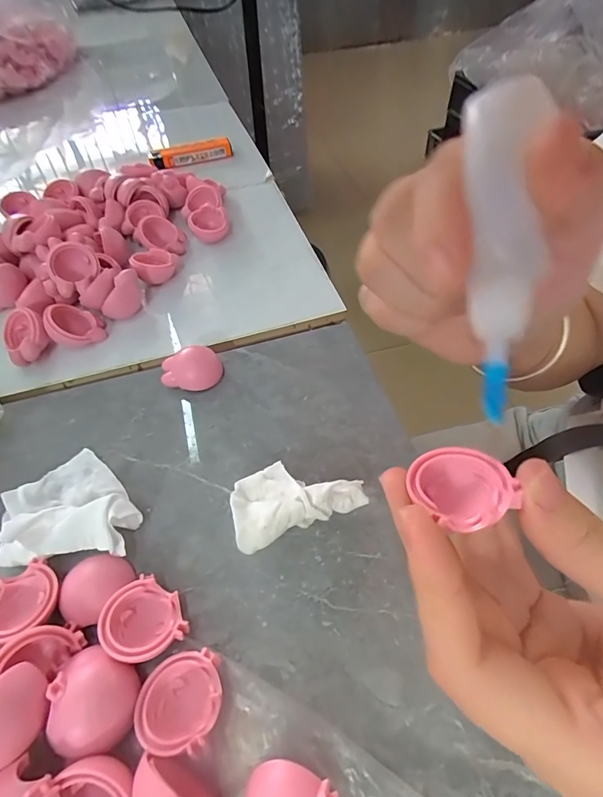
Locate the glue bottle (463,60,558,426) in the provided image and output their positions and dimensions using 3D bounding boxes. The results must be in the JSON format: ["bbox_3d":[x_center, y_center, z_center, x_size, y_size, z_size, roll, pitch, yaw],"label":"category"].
[{"bbox_3d":[0.055,-0.041,0.117,0.017,0.091,0.017,-3,7,-4],"label":"glue bottle"}]

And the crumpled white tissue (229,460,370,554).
[{"bbox_3d":[-0.004,0.044,0.193,0.058,0.019,0.034,-19,54,-11],"label":"crumpled white tissue"}]

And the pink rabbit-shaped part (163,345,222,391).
[{"bbox_3d":[-0.063,-0.016,0.241,0.033,0.016,0.023,-16,53,-9],"label":"pink rabbit-shaped part"}]

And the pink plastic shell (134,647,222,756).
[{"bbox_3d":[-0.043,0.105,0.145,0.028,0.013,0.028,-5,52,-1],"label":"pink plastic shell"}]

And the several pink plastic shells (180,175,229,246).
[{"bbox_3d":[-0.077,-0.151,0.332,0.033,0.019,0.073,-10,52,-5],"label":"several pink plastic shells"}]

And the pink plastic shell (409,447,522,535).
[{"bbox_3d":[0.049,0.027,0.129,0.028,0.013,0.028,2,51,0],"label":"pink plastic shell"}]

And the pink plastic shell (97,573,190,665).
[{"bbox_3d":[-0.061,0.085,0.161,0.028,0.012,0.030,-1,52,2],"label":"pink plastic shell"}]

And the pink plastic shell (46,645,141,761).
[{"bbox_3d":[-0.071,0.103,0.143,0.027,0.011,0.030,-9,52,-4],"label":"pink plastic shell"}]

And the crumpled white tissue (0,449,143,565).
[{"bbox_3d":[-0.109,0.053,0.188,0.053,0.018,0.063,-38,60,-24],"label":"crumpled white tissue"}]

